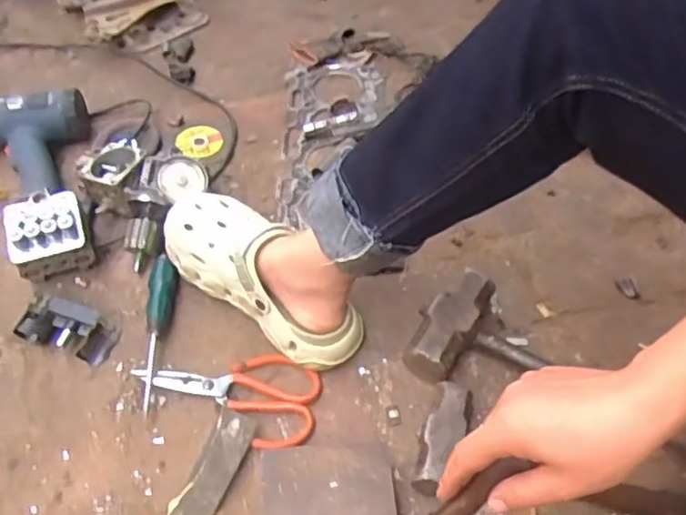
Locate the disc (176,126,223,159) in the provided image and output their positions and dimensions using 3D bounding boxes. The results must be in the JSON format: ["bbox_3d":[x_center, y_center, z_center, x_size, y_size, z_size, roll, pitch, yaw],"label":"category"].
[{"bbox_3d":[-0.193,-0.157,0.856,0.059,0.009,0.051,-21,71,-7],"label":"disc"}]

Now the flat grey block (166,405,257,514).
[{"bbox_3d":[-0.128,0.212,0.612,0.041,0.013,0.136,23,64,6],"label":"flat grey block"}]

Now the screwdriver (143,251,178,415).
[{"bbox_3d":[-0.202,0.078,0.691,0.027,0.027,0.171,2,68,0],"label":"screwdriver"}]

